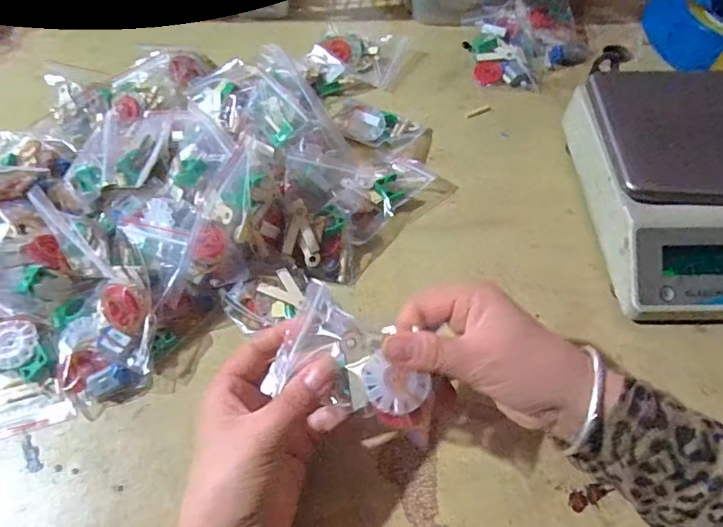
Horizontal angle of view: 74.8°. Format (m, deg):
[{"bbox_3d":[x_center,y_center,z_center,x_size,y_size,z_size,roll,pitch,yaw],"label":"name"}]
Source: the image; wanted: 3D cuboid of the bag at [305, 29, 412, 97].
[{"bbox_3d":[-0.009,-0.243,0.565,0.106,0.029,0.105,11,60,6],"label":"bag"}]

